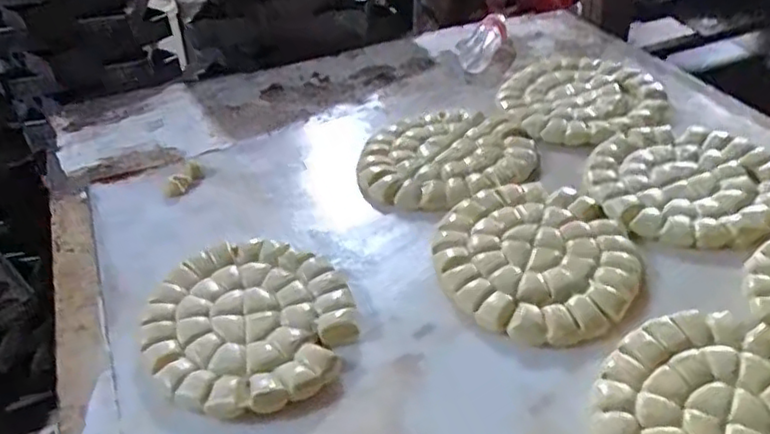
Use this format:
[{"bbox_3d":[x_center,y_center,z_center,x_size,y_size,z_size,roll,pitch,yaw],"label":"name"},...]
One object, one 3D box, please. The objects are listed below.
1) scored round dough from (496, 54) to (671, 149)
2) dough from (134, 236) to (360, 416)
[{"bbox_3d":[0.375,-0.233,1.279,0.291,0.019,0.338,6,39,14],"label":"scored round dough"},{"bbox_3d":[-0.176,0.125,0.876,0.256,0.019,0.293,-15,38,-12],"label":"dough"}]

